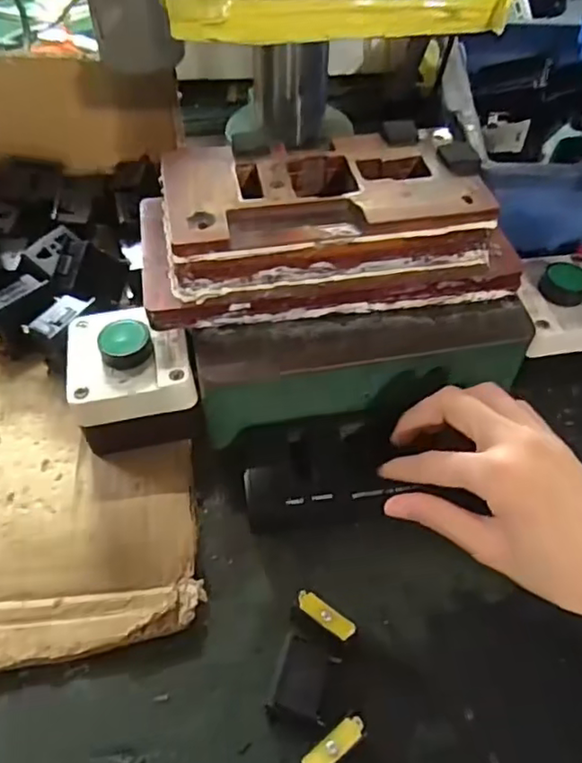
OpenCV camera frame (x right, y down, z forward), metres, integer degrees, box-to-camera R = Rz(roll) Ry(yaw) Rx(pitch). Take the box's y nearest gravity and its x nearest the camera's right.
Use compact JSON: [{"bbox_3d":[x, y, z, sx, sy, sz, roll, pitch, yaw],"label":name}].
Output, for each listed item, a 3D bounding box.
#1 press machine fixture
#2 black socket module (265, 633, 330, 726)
[{"bbox_3d":[0.025,-0.061,0.365,0.209,0.094,0.143,-10,53,-9],"label":"press machine fixture"},{"bbox_3d":[0.005,0.139,0.292,0.024,0.015,0.035,12,53,8],"label":"black socket module"}]

